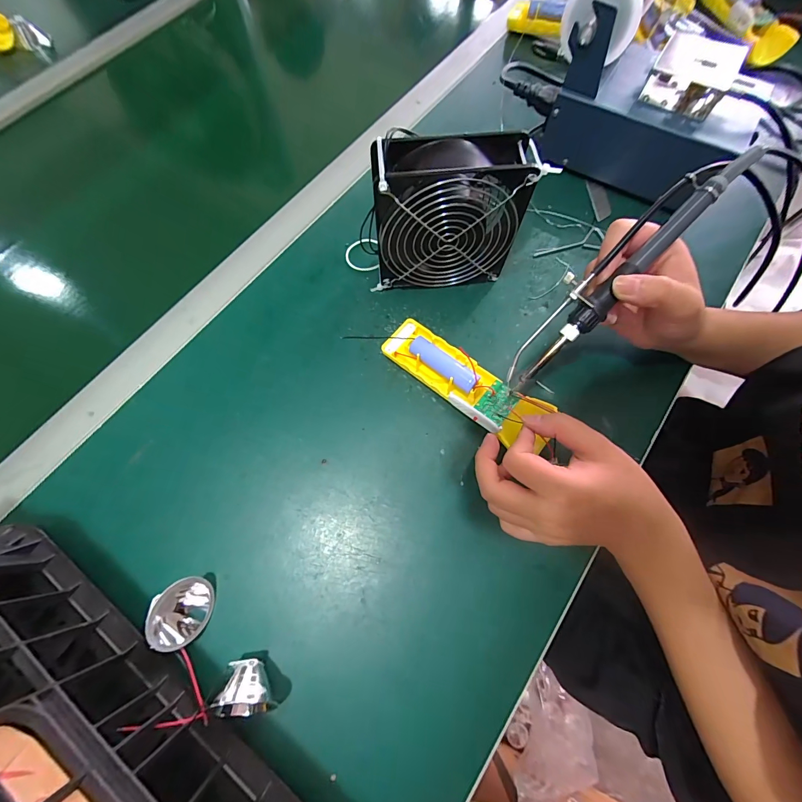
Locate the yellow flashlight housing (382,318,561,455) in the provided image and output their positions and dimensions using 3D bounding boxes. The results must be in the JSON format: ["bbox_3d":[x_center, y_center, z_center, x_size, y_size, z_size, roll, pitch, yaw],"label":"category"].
[{"bbox_3d":[0.054,-0.018,0.300,0.159,0.027,0.045,37,75,19],"label":"yellow flashlight housing"}]

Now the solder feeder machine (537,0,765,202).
[{"bbox_3d":[0.249,-0.308,0.346,0.190,0.145,0.103,31,74,10],"label":"solder feeder machine"}]

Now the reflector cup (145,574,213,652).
[{"bbox_3d":[-0.155,0.152,0.250,0.040,0.029,0.039,0,71,0],"label":"reflector cup"}]

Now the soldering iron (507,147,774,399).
[{"bbox_3d":[0.148,-0.090,0.242,0.035,0.017,0.200,46,105,14],"label":"soldering iron"}]

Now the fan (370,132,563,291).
[{"bbox_3d":[0.039,-0.156,0.302,0.128,0.123,0.047,-6,71,-2],"label":"fan"}]

